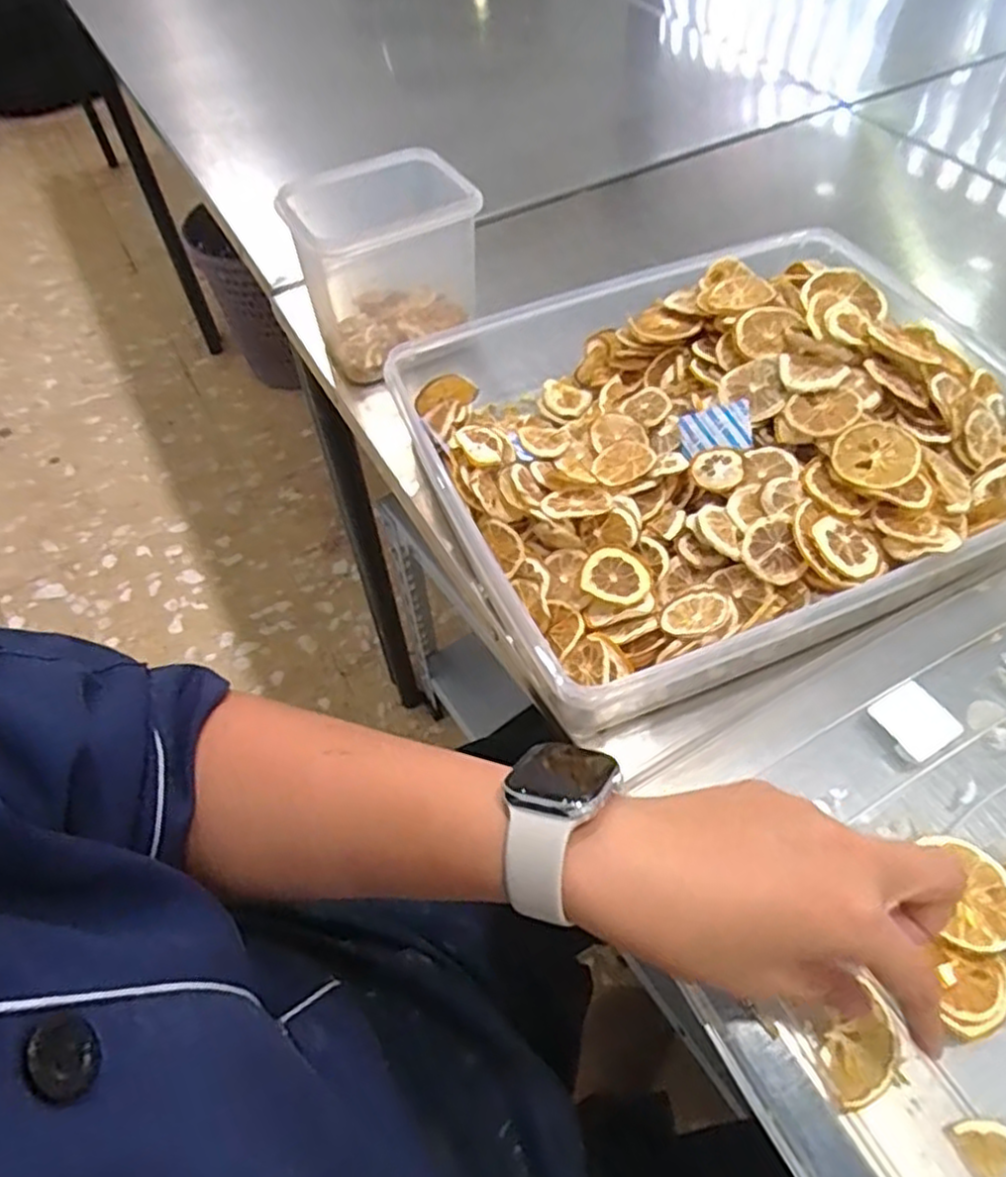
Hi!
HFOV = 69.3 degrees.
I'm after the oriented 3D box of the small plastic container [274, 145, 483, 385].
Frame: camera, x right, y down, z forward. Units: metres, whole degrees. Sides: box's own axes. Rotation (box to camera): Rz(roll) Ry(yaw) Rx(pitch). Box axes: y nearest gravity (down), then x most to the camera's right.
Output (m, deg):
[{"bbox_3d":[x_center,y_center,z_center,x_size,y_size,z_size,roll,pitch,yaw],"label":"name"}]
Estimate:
[{"bbox_3d":[-0.085,-0.241,0.553,0.131,0.121,0.095,-24,58,-14],"label":"small plastic container"}]

